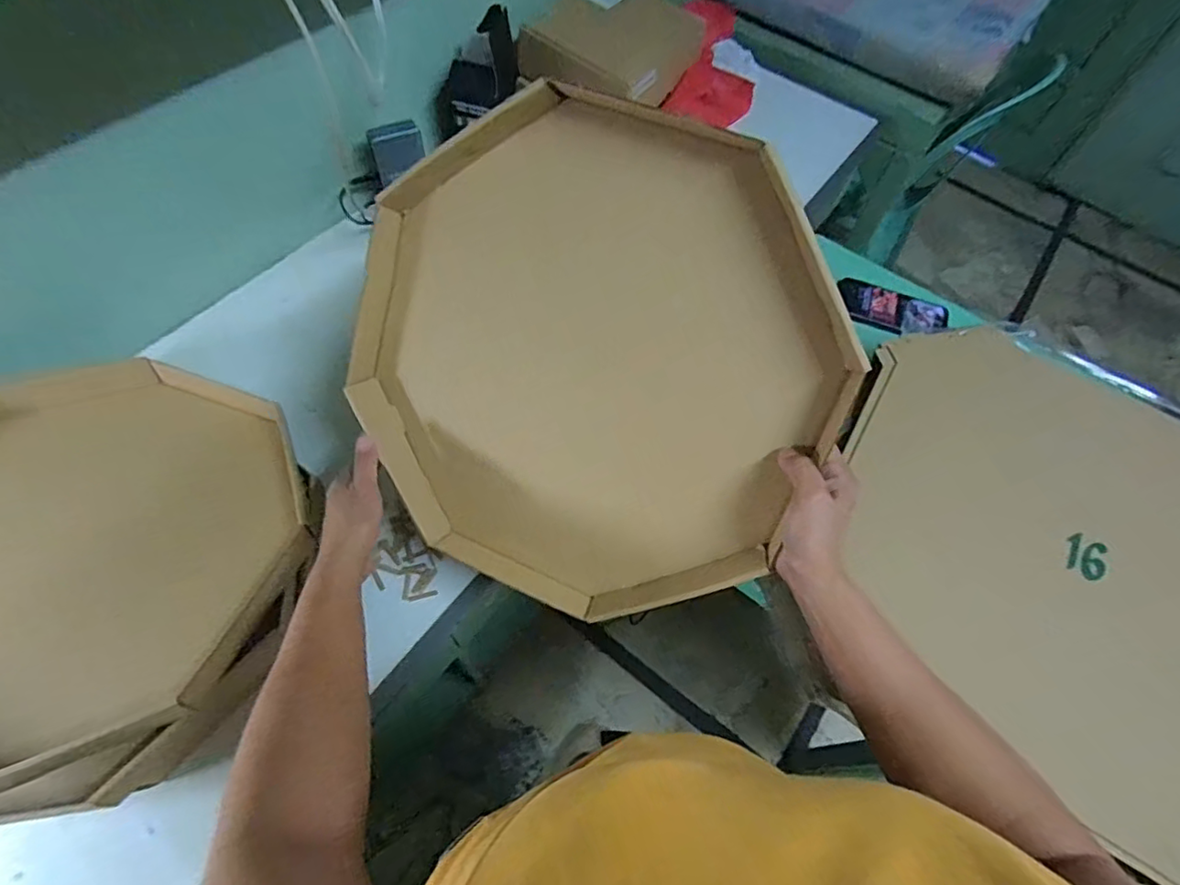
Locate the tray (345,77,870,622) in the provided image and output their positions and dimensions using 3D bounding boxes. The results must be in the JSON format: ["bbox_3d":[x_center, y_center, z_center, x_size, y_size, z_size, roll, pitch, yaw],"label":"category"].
[{"bbox_3d":[-0.009,-0.059,0.511,0.406,0.409,0.058,23,21,8],"label":"tray"}]

